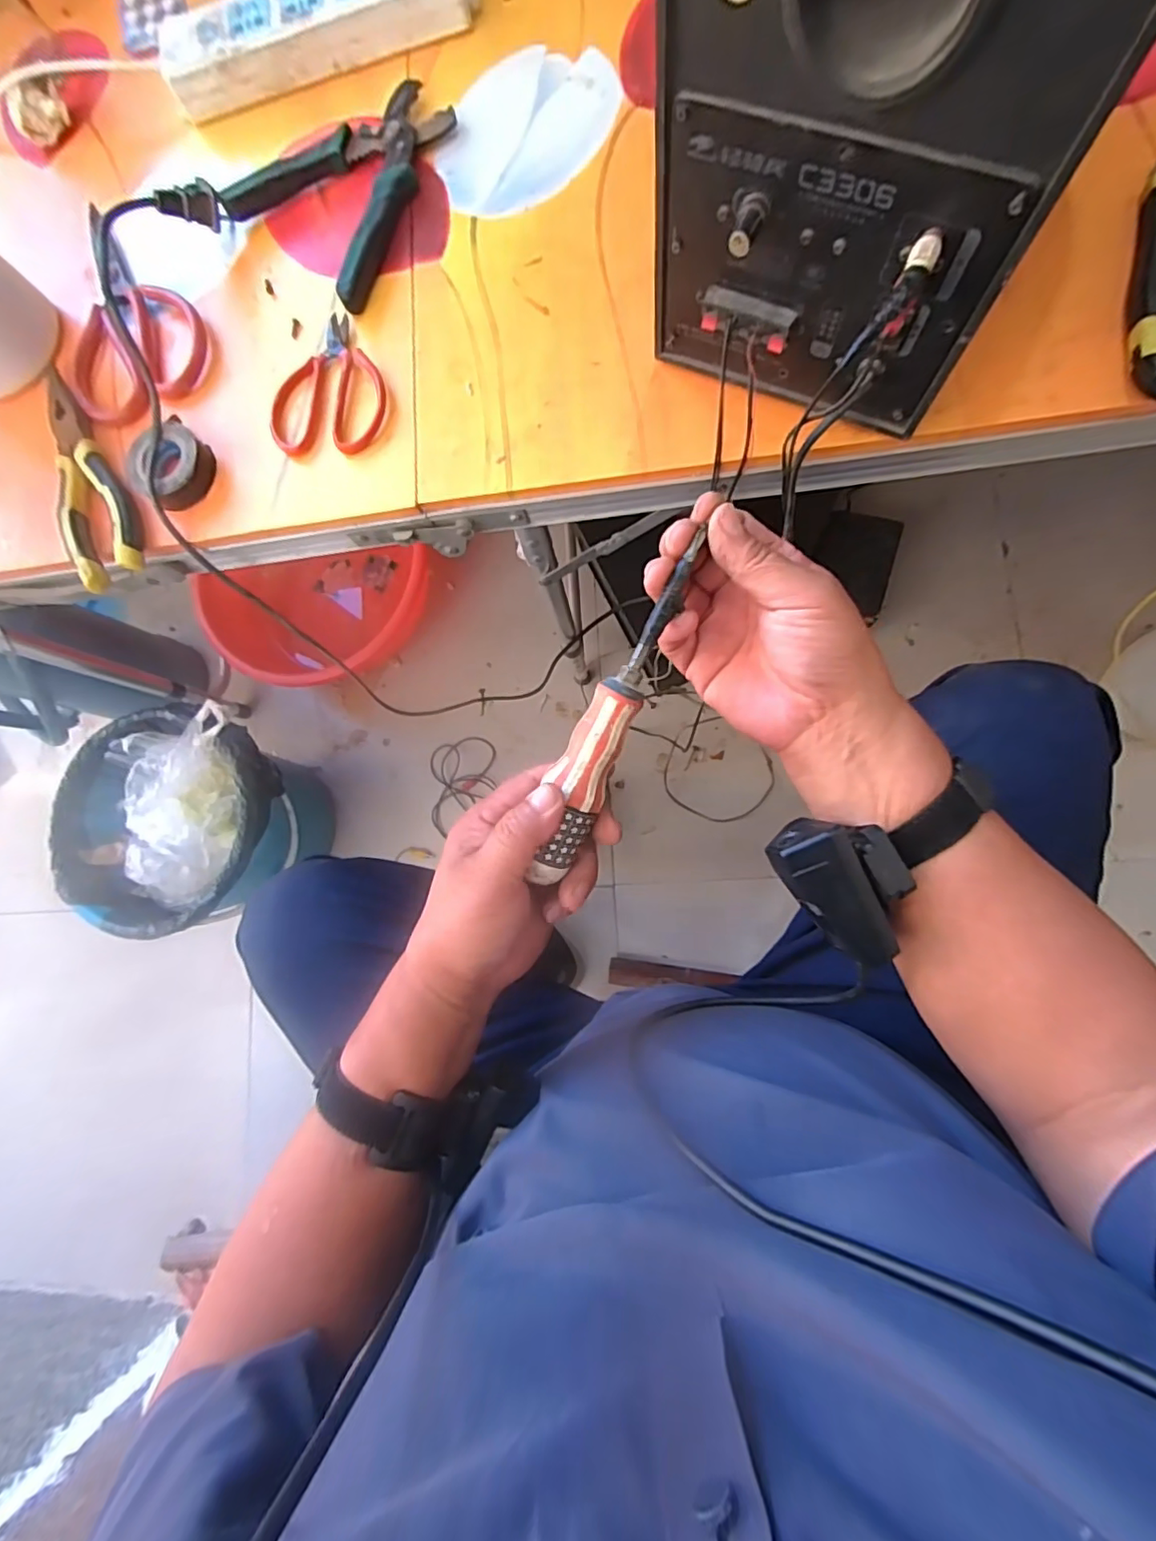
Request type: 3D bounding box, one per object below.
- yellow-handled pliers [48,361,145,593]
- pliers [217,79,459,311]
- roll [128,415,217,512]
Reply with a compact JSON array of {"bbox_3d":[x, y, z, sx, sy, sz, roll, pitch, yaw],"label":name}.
[{"bbox_3d":[-0.354,-0.208,0.410,0.053,0.021,0.164,-30,80,4],"label":"yellow-handled pliers"},{"bbox_3d":[-0.155,-0.420,0.407,0.127,0.020,0.151,44,91,11],"label":"pliers"},{"bbox_3d":[-0.283,-0.214,0.402,0.053,0.024,0.053,-1,83,9],"label":"roll"}]

